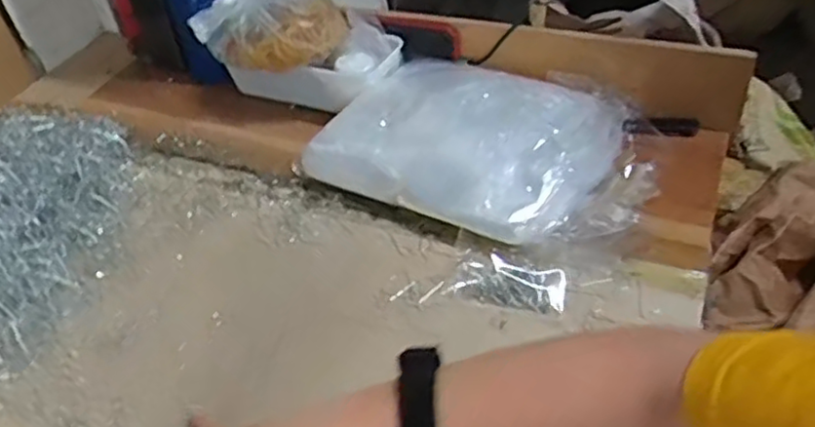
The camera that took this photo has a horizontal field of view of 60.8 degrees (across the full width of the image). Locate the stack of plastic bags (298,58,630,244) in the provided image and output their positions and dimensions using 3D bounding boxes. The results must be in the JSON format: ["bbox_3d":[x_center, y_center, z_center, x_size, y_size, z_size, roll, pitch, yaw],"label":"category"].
[{"bbox_3d":[0.058,-0.072,0.687,0.269,0.077,0.203,24,50,29],"label":"stack of plastic bags"}]

